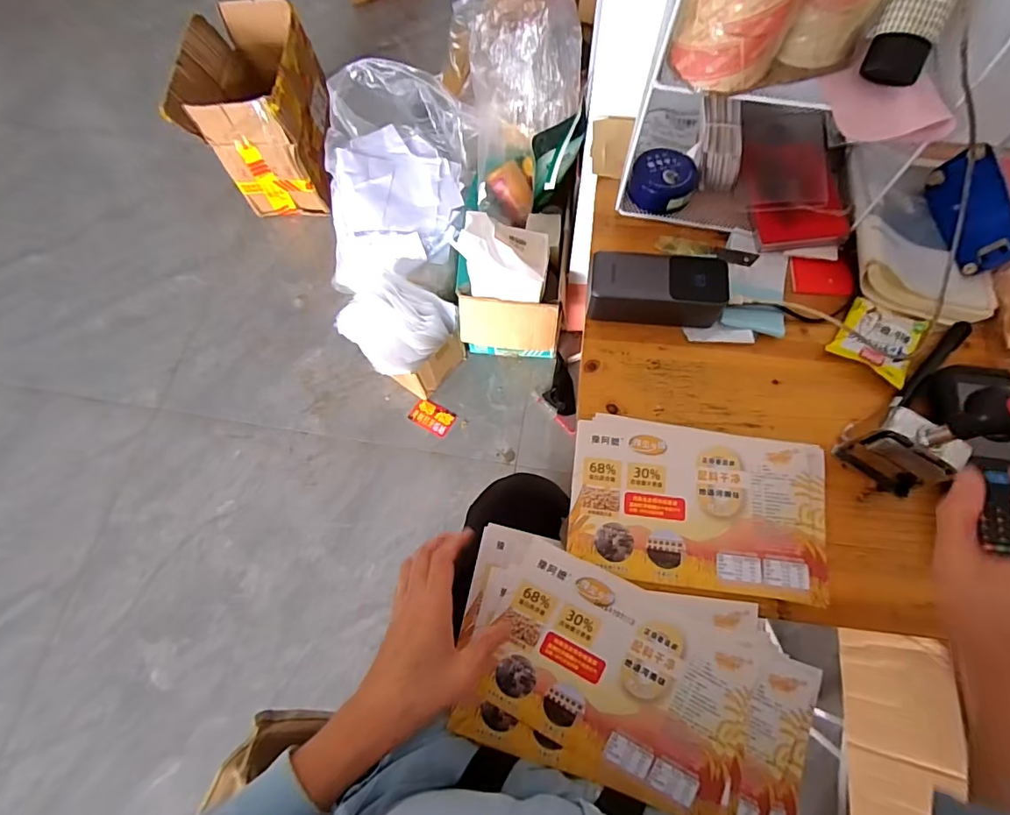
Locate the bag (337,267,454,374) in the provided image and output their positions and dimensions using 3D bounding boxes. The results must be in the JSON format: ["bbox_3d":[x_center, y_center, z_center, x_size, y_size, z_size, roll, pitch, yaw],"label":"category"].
[{"bbox_3d":[-0.211,-0.161,0.934,0.179,0.093,0.171,34,73,15],"label":"bag"}]

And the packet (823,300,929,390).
[{"bbox_3d":[0.366,-0.067,0.484,0.071,0.010,0.077,35,74,15],"label":"packet"}]

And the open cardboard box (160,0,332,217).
[{"bbox_3d":[-0.525,-0.653,1.134,0.236,0.308,0.332,0,68,3],"label":"open cardboard box"}]

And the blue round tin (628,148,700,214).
[{"bbox_3d":[0.176,-0.252,0.553,0.070,0.029,0.066,-1,68,2],"label":"blue round tin"}]

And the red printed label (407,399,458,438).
[{"bbox_3d":[-0.155,0.021,1.048,0.090,0.009,0.059,25,71,12],"label":"red printed label"}]

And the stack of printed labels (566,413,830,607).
[{"bbox_3d":[0.173,0.087,0.448,0.221,0.007,0.144,8,69,5],"label":"stack of printed labels"}]

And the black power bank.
[{"bbox_3d":[0.151,-0.117,0.500,0.130,0.060,0.046,3,68,4],"label":"black power bank"}]

